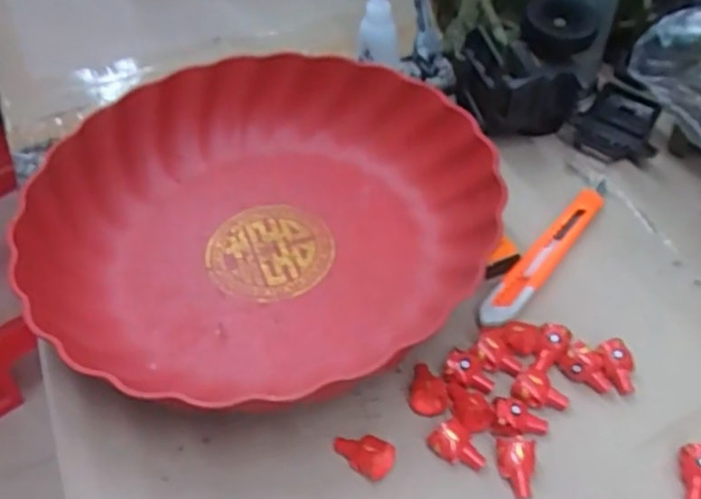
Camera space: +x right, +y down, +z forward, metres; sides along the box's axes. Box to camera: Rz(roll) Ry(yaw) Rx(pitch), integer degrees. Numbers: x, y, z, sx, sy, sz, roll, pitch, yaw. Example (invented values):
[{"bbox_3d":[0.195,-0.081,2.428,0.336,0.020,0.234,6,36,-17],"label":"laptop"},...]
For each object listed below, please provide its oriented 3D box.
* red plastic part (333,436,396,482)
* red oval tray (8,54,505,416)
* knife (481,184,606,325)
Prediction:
[{"bbox_3d":[0.005,0.090,0.315,0.028,0.013,0.015,23,53,21],"label":"red plastic part"},{"bbox_3d":[-0.046,-0.020,0.388,0.239,0.053,0.206,-6,48,-3],"label":"red oval tray"},{"bbox_3d":[0.110,-0.002,0.391,0.019,0.005,0.131,31,56,27],"label":"knife"}]

